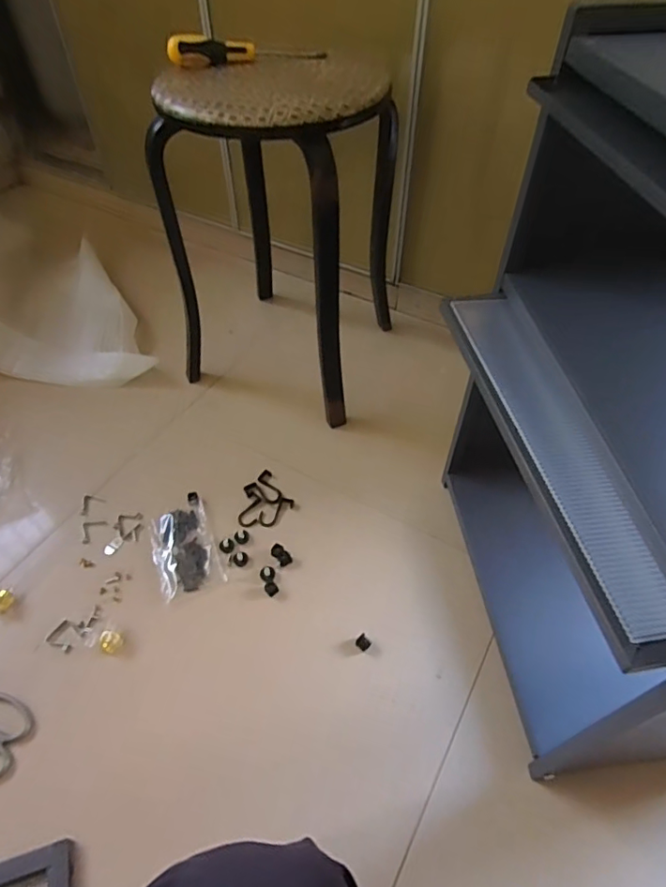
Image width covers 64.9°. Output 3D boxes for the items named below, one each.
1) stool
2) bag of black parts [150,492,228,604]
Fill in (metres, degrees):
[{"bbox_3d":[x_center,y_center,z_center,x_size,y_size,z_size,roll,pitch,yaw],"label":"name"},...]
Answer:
[{"bbox_3d":[-0.081,-0.315,0.828,0.297,0.471,0.286,15,51,13],"label":"stool"},{"bbox_3d":[-0.213,0.142,0.740,0.082,0.009,0.144,-19,52,-16],"label":"bag of black parts"}]

